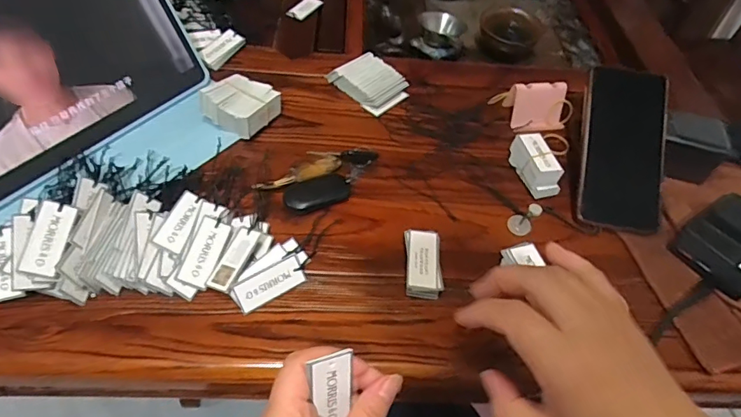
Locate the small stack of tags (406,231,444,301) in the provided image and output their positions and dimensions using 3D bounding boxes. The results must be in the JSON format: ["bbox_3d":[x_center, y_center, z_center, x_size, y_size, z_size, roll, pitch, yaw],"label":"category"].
[{"bbox_3d":[0.045,0.048,0.427,0.030,0.019,0.059,4,51,-2],"label":"small stack of tags"}]

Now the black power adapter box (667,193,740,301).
[{"bbox_3d":[0.326,0.030,0.442,0.077,0.043,0.071,-25,58,-24],"label":"black power adapter box"}]

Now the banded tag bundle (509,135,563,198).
[{"bbox_3d":[0.168,-0.045,0.506,0.029,0.036,0.064,-6,52,-11],"label":"banded tag bundle"}]

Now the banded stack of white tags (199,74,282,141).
[{"bbox_3d":[-0.138,-0.112,0.524,0.068,0.025,0.064,29,54,17],"label":"banded stack of white tags"}]

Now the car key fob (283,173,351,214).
[{"bbox_3d":[-0.050,-0.015,0.476,0.064,0.009,0.032,-21,56,-21],"label":"car key fob"}]

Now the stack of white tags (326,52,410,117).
[{"bbox_3d":[0.002,-0.152,0.591,0.081,0.022,0.067,39,57,24],"label":"stack of white tags"}]

